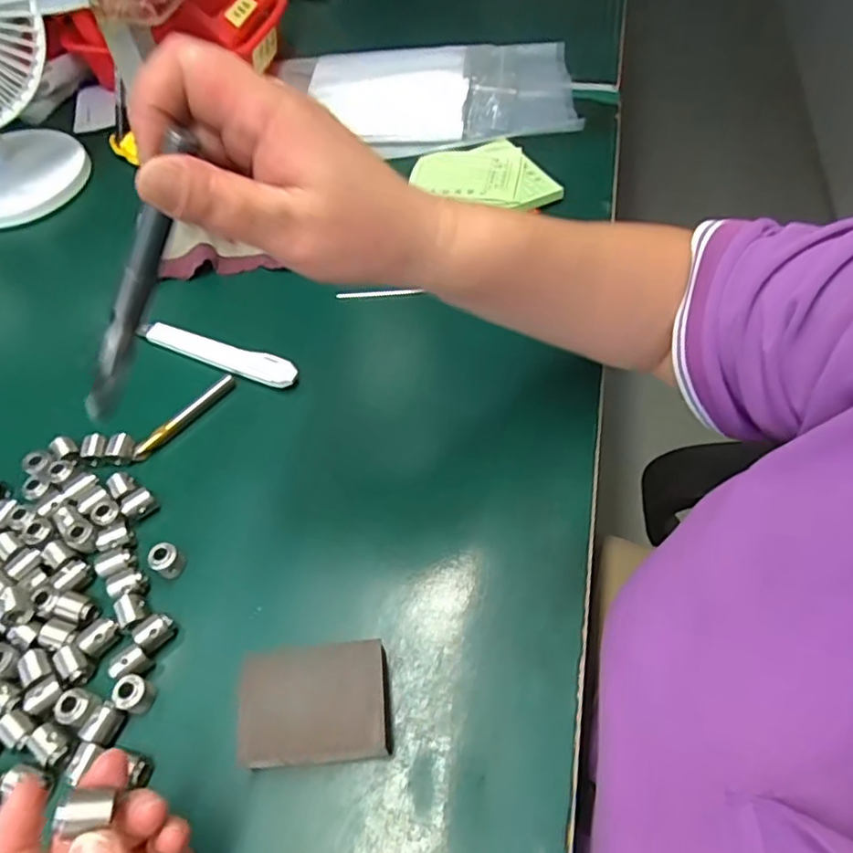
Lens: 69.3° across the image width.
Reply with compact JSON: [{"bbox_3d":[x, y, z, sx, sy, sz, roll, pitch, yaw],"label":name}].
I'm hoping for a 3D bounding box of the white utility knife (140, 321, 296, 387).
[{"bbox_3d":[-0.154,-0.054,0.446,0.135,0.012,0.019,19,58,14],"label":"white utility knife"}]

